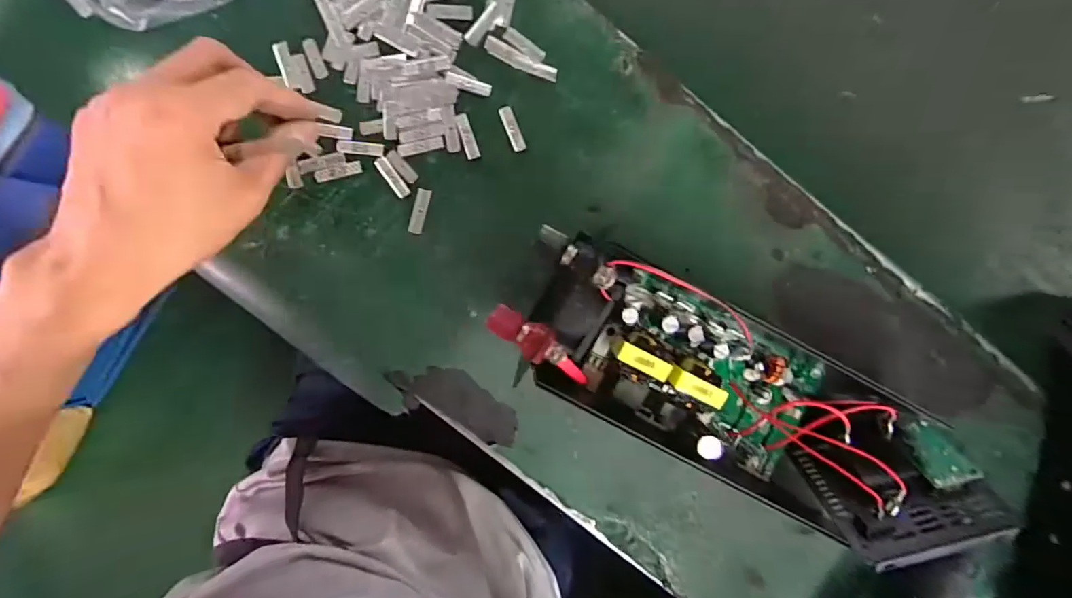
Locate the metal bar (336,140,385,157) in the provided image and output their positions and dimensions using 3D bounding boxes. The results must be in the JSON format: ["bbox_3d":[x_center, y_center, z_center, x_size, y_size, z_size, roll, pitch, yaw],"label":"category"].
[{"bbox_3d":[-0.118,-0.101,0.331,0.031,0.004,0.008,5,91,-4],"label":"metal bar"}]

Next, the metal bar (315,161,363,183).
[{"bbox_3d":[-0.132,-0.085,0.331,0.031,0.004,0.008,-14,93,-4],"label":"metal bar"}]

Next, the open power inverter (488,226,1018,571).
[{"bbox_3d":[0.125,0.064,0.306,0.307,0.091,0.091,27,90,-4],"label":"open power inverter"}]

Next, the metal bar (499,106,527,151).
[{"bbox_3d":[-0.016,-0.115,0.335,0.008,0.004,0.032,-22,93,-3],"label":"metal bar"}]

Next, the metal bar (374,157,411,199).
[{"bbox_3d":[-0.097,-0.082,0.332,0.009,0.004,0.031,-37,94,-2],"label":"metal bar"}]

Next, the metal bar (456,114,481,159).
[{"bbox_3d":[-0.046,-0.110,0.333,0.009,0.004,0.030,-18,93,-3],"label":"metal bar"}]

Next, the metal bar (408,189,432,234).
[{"bbox_3d":[-0.079,-0.059,0.334,0.010,0.004,0.030,15,91,-4],"label":"metal bar"}]

